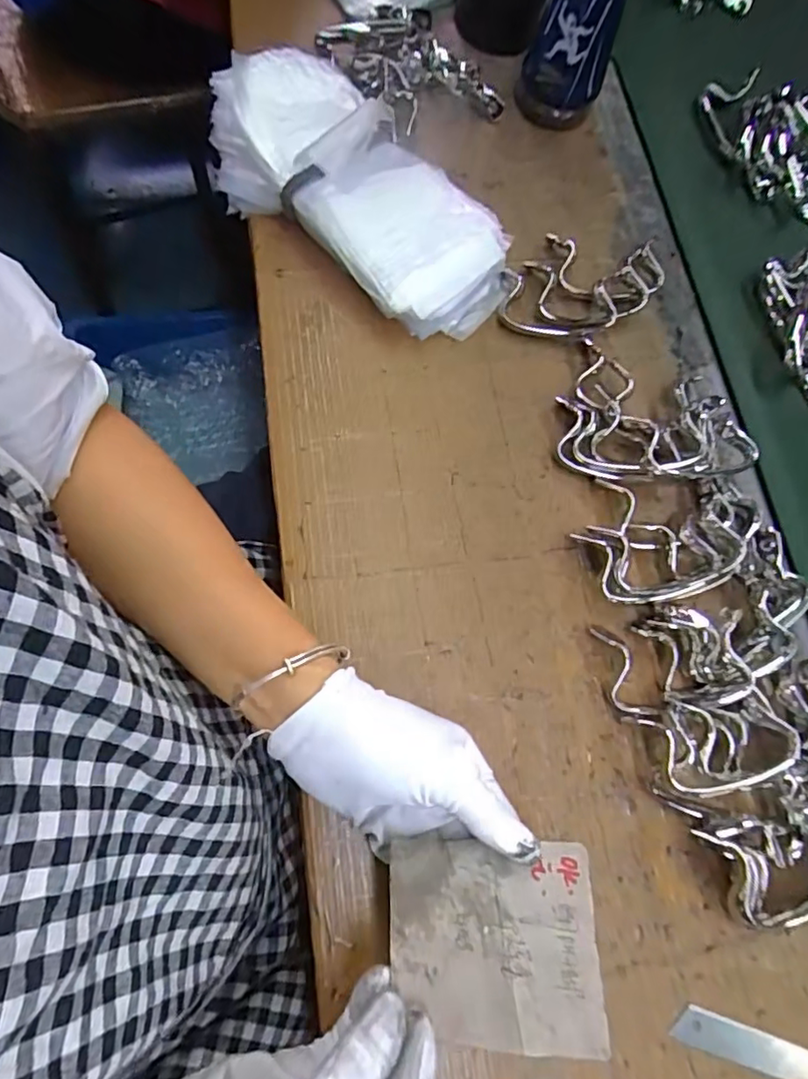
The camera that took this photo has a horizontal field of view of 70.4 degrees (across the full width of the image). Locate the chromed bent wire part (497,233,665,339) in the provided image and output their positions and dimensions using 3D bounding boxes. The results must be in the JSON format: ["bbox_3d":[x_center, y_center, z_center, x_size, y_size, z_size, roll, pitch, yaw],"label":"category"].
[{"bbox_3d":[0.141,-0.197,0.451,0.123,0.026,0.098,10,73,-3],"label":"chromed bent wire part"}]

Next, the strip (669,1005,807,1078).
[{"bbox_3d":[0.198,0.282,0.315,0.104,0.004,0.017,22,66,0],"label":"strip"}]

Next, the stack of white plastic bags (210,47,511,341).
[{"bbox_3d":[-0.030,-0.261,0.436,0.252,0.060,0.126,41,72,7],"label":"stack of white plastic bags"}]

